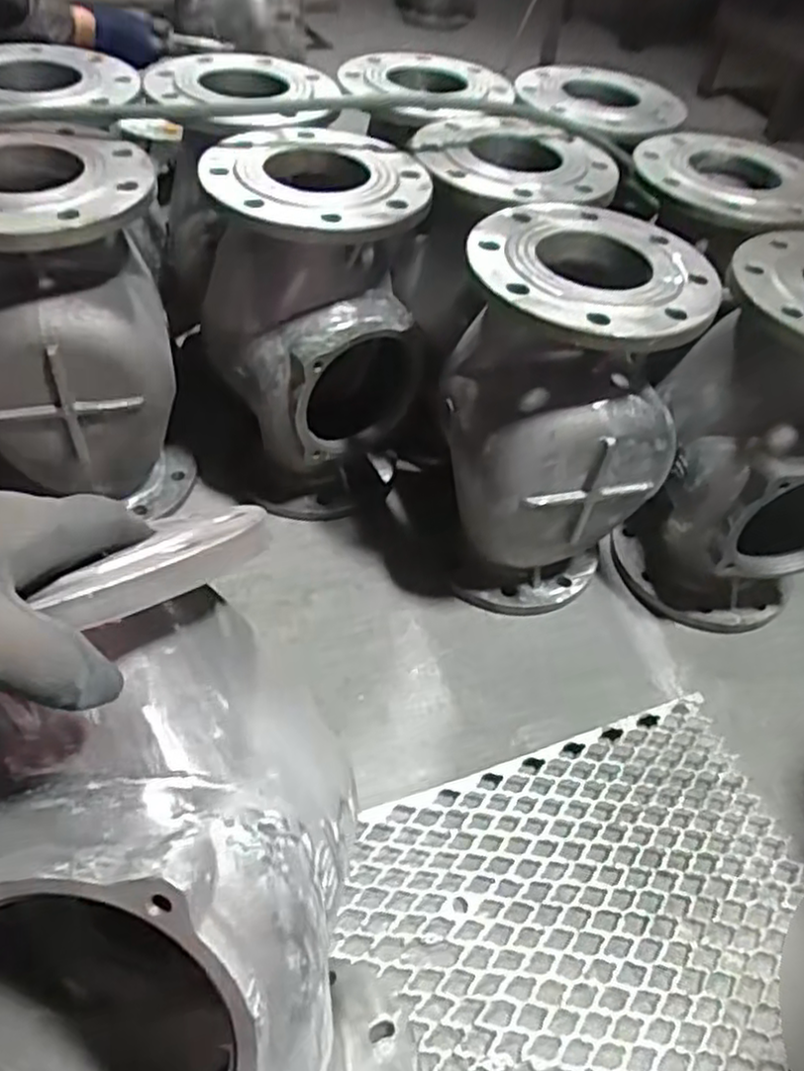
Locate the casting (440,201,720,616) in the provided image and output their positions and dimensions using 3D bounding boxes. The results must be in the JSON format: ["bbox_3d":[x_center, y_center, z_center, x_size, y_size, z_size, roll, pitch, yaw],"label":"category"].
[{"bbox_3d":[0.146,-0.106,0.752,0.210,0.368,0.223,7,49,-1],"label":"casting"}]

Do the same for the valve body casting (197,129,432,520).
[{"bbox_3d":[-0.101,-0.214,0.813,0.217,0.361,0.215,-5,50,-11],"label":"valve body casting"}]

